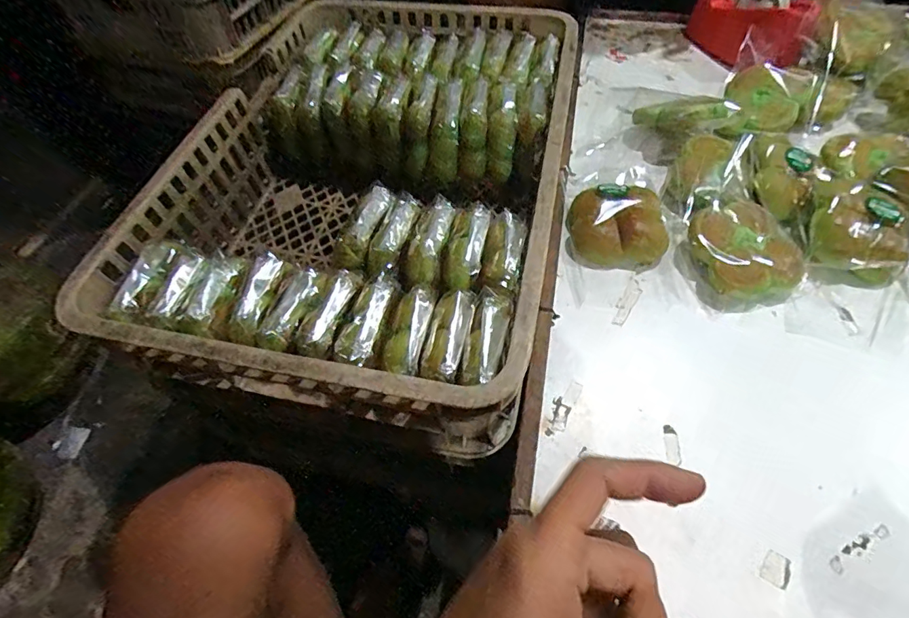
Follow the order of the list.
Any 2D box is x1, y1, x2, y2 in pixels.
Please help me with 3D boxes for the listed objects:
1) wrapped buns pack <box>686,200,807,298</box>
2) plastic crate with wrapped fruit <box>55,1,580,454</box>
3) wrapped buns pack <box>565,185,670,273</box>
[{"bbox_3d":[0.330,-0.066,0.529,0.103,0.045,0.110,-11,56,-3],"label":"wrapped buns pack"},{"bbox_3d":[-0.079,-0.165,0.578,0.423,0.132,0.608,11,57,11],"label":"plastic crate with wrapped fruit"},{"bbox_3d":[0.197,-0.099,0.563,0.113,0.044,0.101,-4,56,1],"label":"wrapped buns pack"}]

